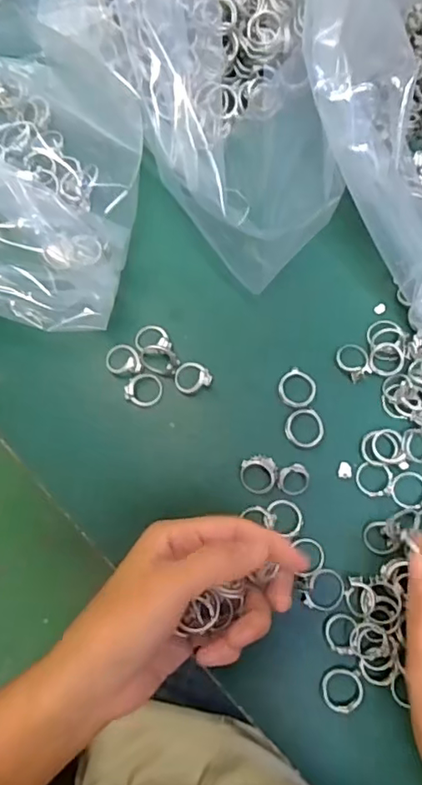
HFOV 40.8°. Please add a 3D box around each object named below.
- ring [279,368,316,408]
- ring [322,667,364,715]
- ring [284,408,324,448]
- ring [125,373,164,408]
[{"bbox_3d":[0.052,-0.002,0.341,0.022,0.005,0.022,0,82,1],"label":"ring"},{"bbox_3d":[0.073,0.165,0.312,0.021,0.004,0.022,0,82,1],"label":"ring"},{"bbox_3d":[0.056,0.021,0.337,0.023,0.005,0.023,0,82,1],"label":"ring"},{"bbox_3d":[-0.040,-0.002,0.338,0.020,0.012,0.020,0,82,1],"label":"ring"}]

